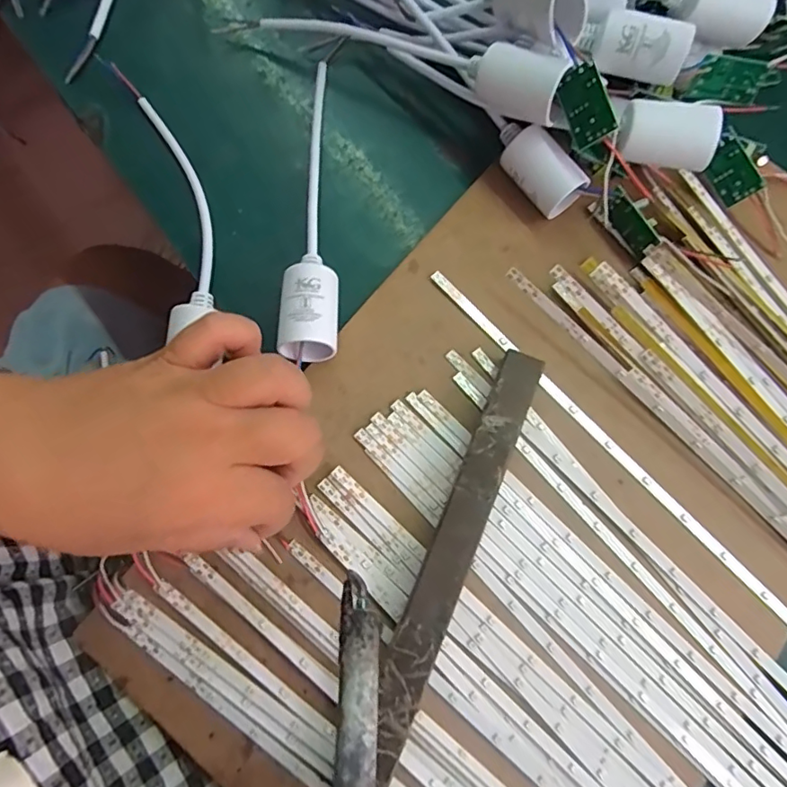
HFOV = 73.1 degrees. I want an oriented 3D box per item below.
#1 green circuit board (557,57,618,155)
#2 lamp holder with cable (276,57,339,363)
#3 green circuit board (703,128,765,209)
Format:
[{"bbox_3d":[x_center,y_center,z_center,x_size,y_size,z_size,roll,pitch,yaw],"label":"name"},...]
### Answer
[{"bbox_3d":[0.093,-0.139,0.257,0.004,0.021,0.035,-25,95,-46],"label":"green circuit board"},{"bbox_3d":[-0.045,-0.106,0.284,0.029,0.029,0.180,-3,77,-1],"label":"lamp holder with cable"},{"bbox_3d":[0.182,-0.120,0.287,0.034,0.020,0.004,50,39,-9],"label":"green circuit board"}]

